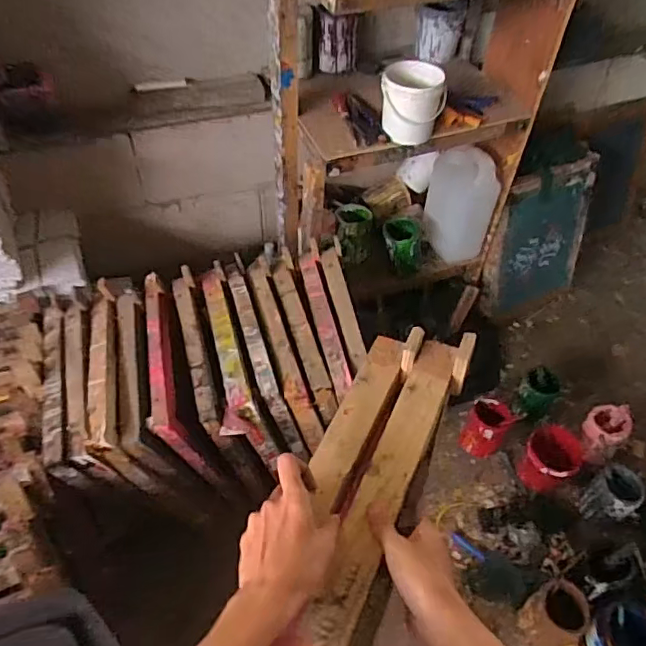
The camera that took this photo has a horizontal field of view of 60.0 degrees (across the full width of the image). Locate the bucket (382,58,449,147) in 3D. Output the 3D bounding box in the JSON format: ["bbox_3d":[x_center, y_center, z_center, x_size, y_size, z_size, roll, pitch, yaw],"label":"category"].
[{"bbox_3d":[0.182,-0.450,1.141,0.127,0.140,0.105,10,49,6],"label":"bucket"}]

